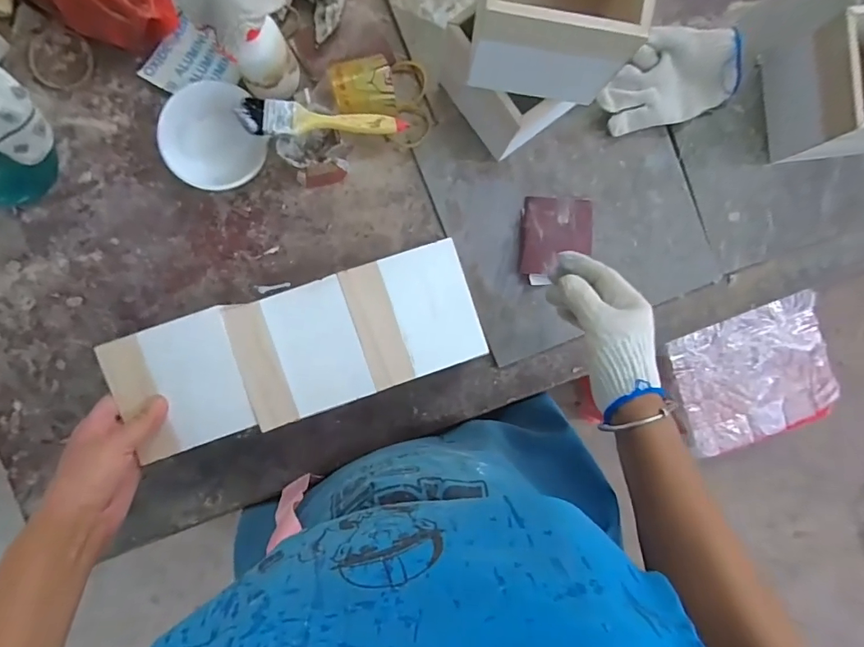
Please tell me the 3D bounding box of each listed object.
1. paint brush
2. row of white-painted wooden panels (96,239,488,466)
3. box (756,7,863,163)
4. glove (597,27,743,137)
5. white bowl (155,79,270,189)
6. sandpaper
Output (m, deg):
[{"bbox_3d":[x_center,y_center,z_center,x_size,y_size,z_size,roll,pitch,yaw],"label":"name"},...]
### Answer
[{"bbox_3d":[-0.111,-0.208,0.479,0.166,0.012,0.035,1,93,-3],"label":"paint brush"},{"bbox_3d":[-0.125,0.026,0.452,0.338,0.017,0.119,-17,93,-3],"label":"row of white-painted wooden panels"},{"bbox_3d":[0.482,-0.273,0.534,0.135,0.120,0.135,-11,93,-3],"label":"box"},{"bbox_3d":[0.277,-0.289,0.552,0.165,0.053,0.098,-13,93,-3],"label":"glove"},{"bbox_3d":[-0.245,-0.208,0.535,0.109,0.043,0.118,-28,94,-2],"label":"white bowl"},{"bbox_3d":[0.152,-0.100,0.568,0.086,0.019,0.104,2,92,-3],"label":"sandpaper"}]

